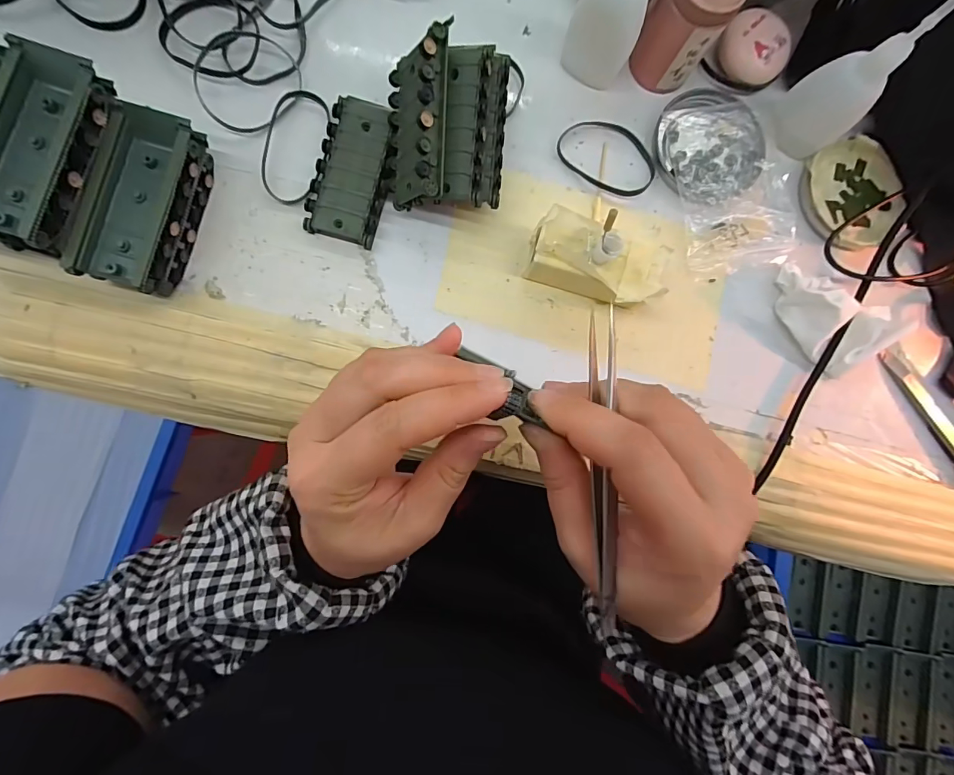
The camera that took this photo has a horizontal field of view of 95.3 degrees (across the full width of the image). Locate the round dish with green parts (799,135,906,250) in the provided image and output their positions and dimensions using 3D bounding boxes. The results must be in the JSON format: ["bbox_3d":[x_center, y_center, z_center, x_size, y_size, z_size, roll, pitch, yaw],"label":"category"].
[{"bbox_3d":[0.269,-0.139,0.315,0.071,0.017,0.076,1,85,-6],"label":"round dish with green parts"}]

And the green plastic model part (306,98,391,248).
[{"bbox_3d":[-0.078,-0.139,0.279,0.043,0.014,0.090,16,83,-5],"label":"green plastic model part"}]

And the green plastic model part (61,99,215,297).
[{"bbox_3d":[-0.193,-0.107,0.255,0.041,0.034,0.098,15,84,-5],"label":"green plastic model part"}]

